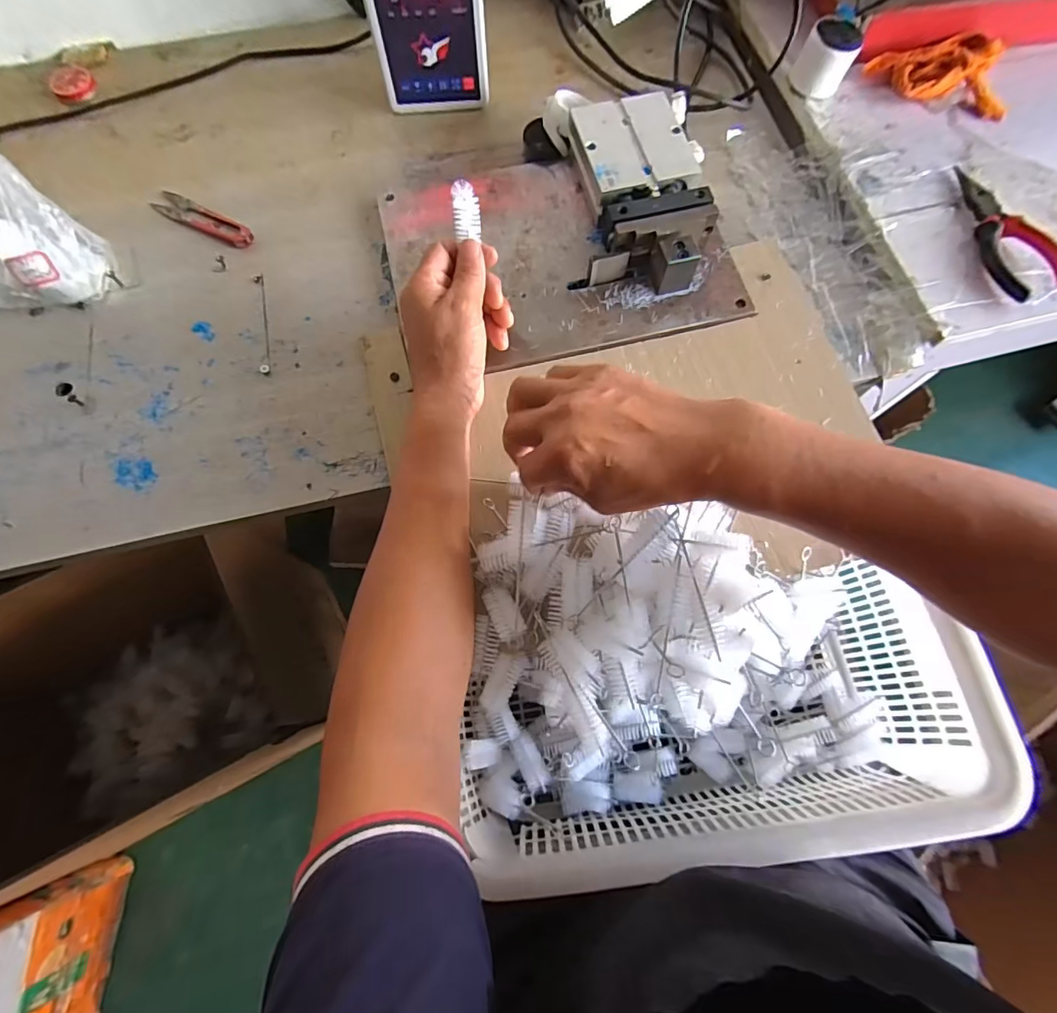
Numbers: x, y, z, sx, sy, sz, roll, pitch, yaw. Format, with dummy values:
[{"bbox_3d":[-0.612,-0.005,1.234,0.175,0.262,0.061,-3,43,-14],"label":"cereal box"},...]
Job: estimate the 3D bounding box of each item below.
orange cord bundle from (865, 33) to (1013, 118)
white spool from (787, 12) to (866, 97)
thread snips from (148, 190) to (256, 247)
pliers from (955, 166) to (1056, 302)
[{"bbox_3d":[0.435,-0.443,0.529,0.127,0.024,0.094,-15,73,-5],"label":"orange cord bundle"},{"bbox_3d":[0.300,-0.454,0.517,0.035,0.055,0.043,-22,74,-8],"label":"white spool"},{"bbox_3d":[-0.327,-0.288,0.507,0.113,0.007,0.028,29,74,10],"label":"thread snips"},{"bbox_3d":[0.443,-0.258,0.471,0.053,0.026,0.155,-4,72,-2],"label":"pliers"}]

